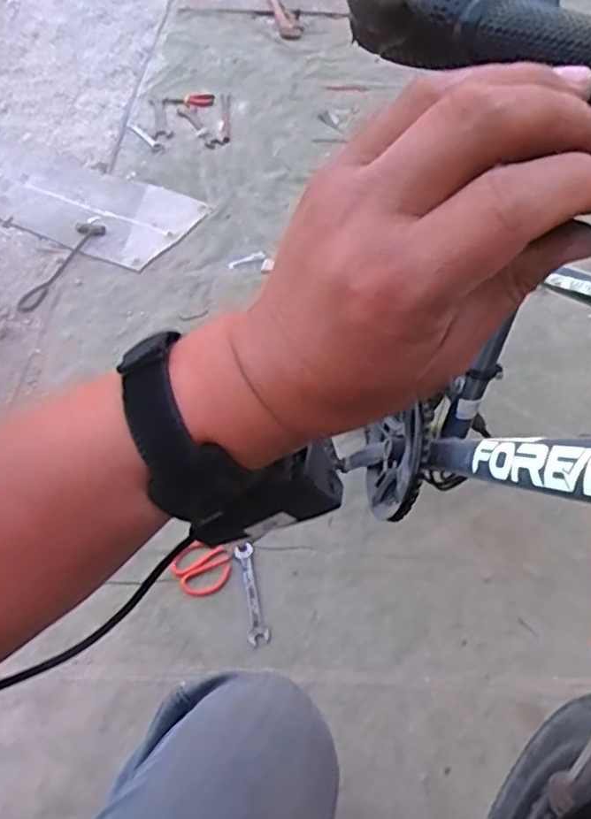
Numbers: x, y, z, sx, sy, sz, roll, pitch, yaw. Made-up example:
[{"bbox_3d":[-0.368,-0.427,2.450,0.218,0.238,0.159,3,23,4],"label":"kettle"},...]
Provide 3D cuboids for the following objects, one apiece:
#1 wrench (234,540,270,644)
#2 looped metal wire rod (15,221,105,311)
[{"bbox_3d":[-0.067,0.282,0.997,0.033,0.007,0.154,-12,51,-7],"label":"wrench"},{"bbox_3d":[-0.558,-0.340,1.566,0.093,0.028,0.301,15,57,15],"label":"looped metal wire rod"}]

